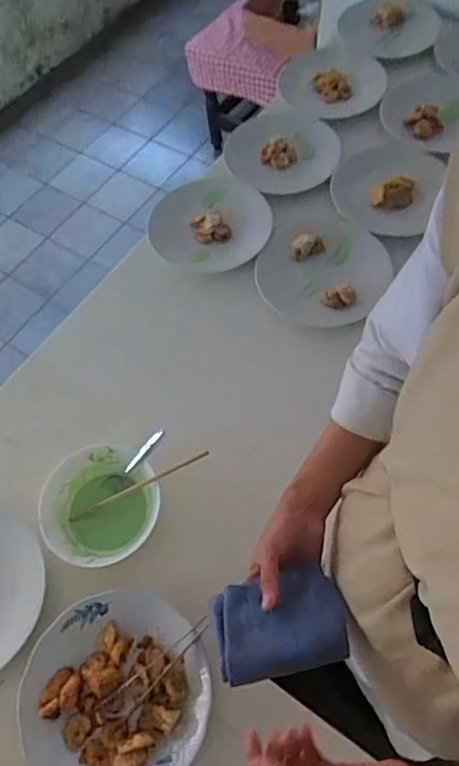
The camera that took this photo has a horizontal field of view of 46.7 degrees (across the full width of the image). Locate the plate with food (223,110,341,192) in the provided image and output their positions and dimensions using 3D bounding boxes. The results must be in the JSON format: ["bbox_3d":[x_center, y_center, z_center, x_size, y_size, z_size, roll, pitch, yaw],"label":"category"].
[{"bbox_3d":[0.090,-0.409,0.939,0.191,0.044,0.195,-2,62,3],"label":"plate with food"}]

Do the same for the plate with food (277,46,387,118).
[{"bbox_3d":[0.199,-0.585,1.023,0.195,0.034,0.203,-2,62,3],"label":"plate with food"}]

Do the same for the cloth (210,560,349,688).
[{"bbox_3d":[0.044,0.214,0.479,0.115,0.022,0.088,-12,34,-3],"label":"cloth"}]

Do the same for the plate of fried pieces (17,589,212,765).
[{"bbox_3d":[-0.122,0.334,0.570,0.193,0.058,0.200,-2,62,3],"label":"plate of fried pieces"}]

